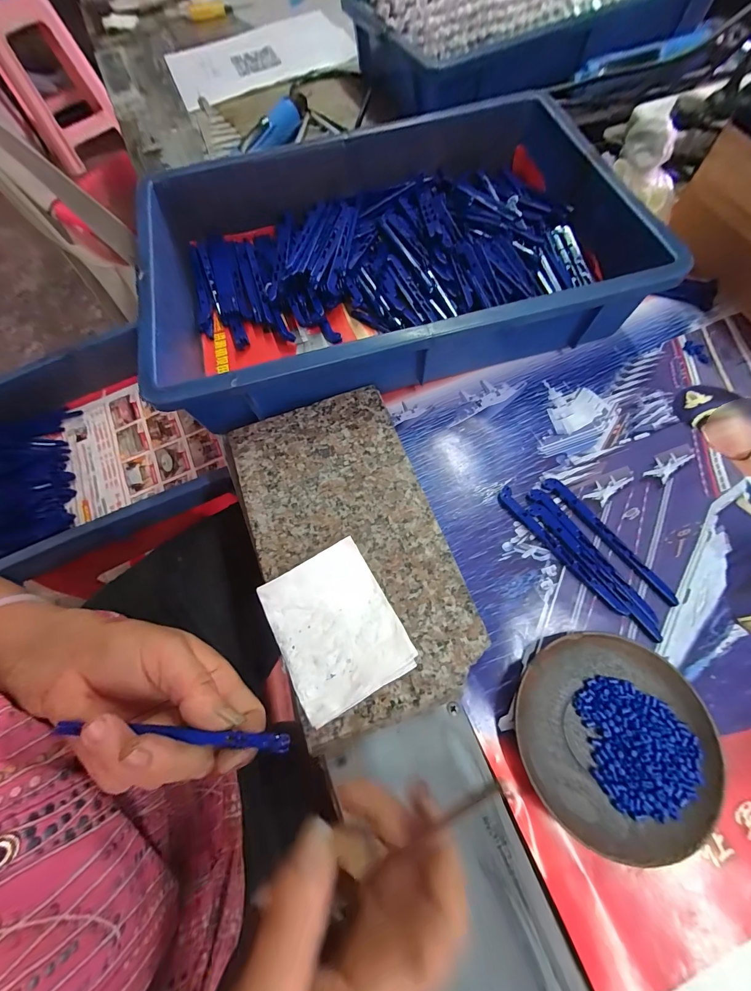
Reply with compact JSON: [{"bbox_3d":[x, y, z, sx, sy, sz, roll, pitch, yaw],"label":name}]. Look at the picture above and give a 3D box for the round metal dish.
[{"bbox_3d":[0.147,0.148,0.220,0.111,0.015,0.112,-1,69,2],"label":"round metal dish"}]

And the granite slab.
[{"bbox_3d":[-0.021,0.035,0.270,0.132,0.024,0.242,-19,69,-5],"label":"granite slab"}]

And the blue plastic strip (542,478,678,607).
[{"bbox_3d":[0.178,0.032,0.271,0.011,0.006,0.120,-35,71,-11],"label":"blue plastic strip"}]

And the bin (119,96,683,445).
[{"bbox_3d":[0.009,-0.229,0.341,0.407,0.077,0.279,-15,69,-3],"label":"bin"}]

